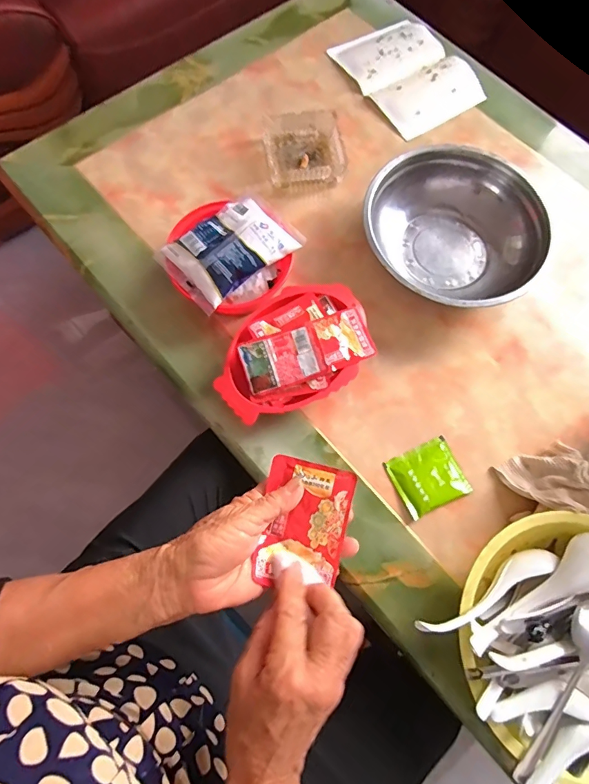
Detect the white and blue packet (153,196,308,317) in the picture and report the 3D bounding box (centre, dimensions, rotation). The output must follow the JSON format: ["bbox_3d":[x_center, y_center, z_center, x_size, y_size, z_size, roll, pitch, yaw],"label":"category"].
[{"bbox_3d":[-0.085,-0.193,0.583,0.164,0.027,0.107,-39,77,-13],"label":"white and blue packet"}]

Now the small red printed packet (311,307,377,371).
[{"bbox_3d":[0.063,-0.068,0.560,0.069,0.020,0.070,-24,75,-9],"label":"small red printed packet"}]

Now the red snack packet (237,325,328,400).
[{"bbox_3d":[-0.015,-0.038,0.540,0.096,0.010,0.068,-20,87,-3],"label":"red snack packet"}]

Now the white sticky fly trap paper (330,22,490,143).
[{"bbox_3d":[0.203,-0.562,0.775,0.184,0.016,0.226,-32,75,-11],"label":"white sticky fly trap paper"}]

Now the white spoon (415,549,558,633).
[{"bbox_3d":[0.202,0.208,0.459,0.182,0.033,0.029,-20,72,-24],"label":"white spoon"}]

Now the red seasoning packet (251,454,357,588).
[{"bbox_3d":[0.009,0.103,0.348,0.068,0.015,0.092,12,85,-2],"label":"red seasoning packet"}]

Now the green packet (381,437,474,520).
[{"bbox_3d":[0.169,0.106,0.554,0.085,0.011,0.076,-23,73,-9],"label":"green packet"}]

